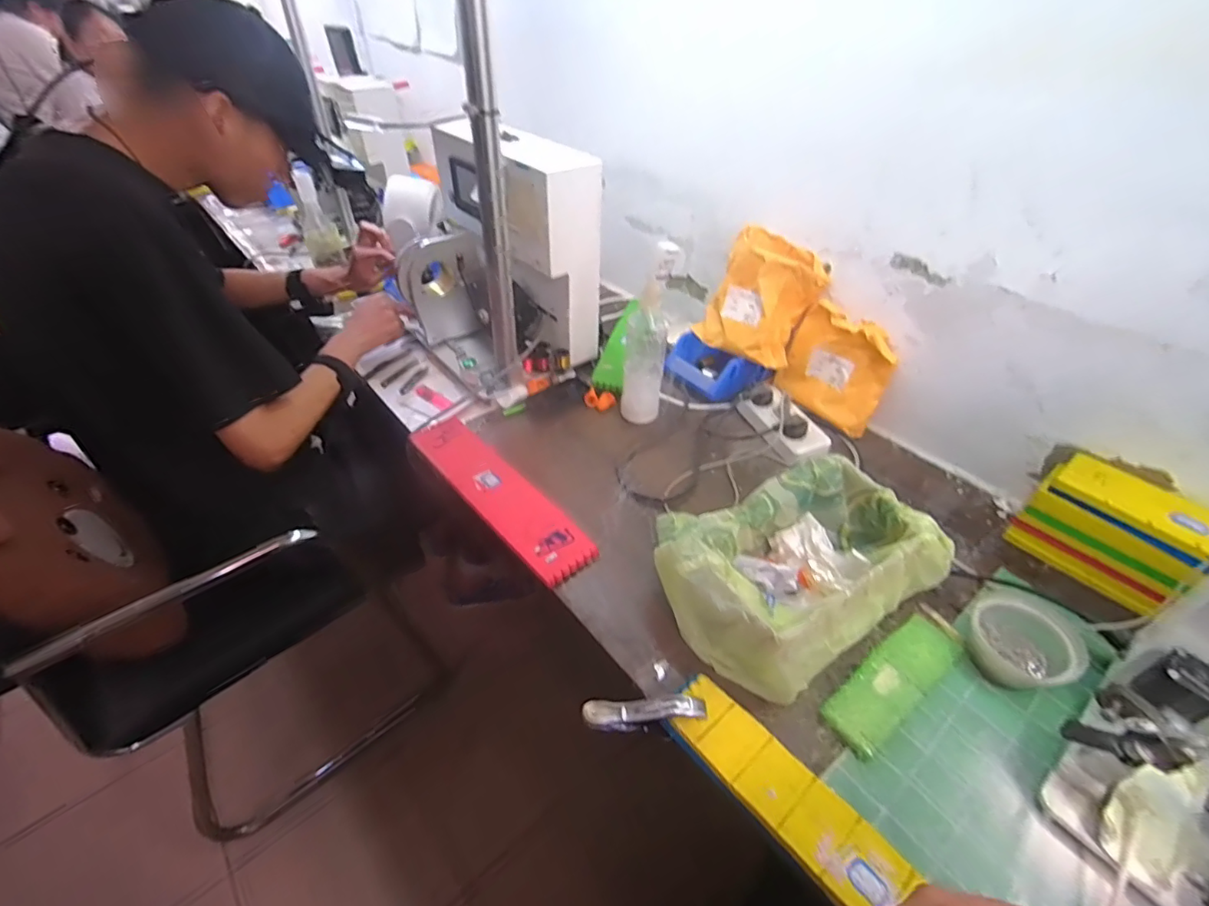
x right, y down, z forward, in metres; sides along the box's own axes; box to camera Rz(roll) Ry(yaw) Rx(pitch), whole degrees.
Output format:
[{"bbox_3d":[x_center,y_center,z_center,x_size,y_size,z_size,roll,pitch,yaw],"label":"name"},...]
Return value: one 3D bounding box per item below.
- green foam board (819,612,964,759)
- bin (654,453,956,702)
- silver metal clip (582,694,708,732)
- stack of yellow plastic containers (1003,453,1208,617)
[{"bbox_3d":[0.293,0.229,0.546,0.171,0.013,0.056,-25,48,-27],"label":"green foam board"},{"bbox_3d":[0.214,0.119,0.597,0.282,0.102,0.185,-23,47,-26],"label":"bin"},{"bbox_3d":[0.038,0.251,0.519,0.114,0.036,0.022,0,41,-1],"label":"silver metal clip"},{"bbox_3d":[0.596,0.091,0.635,0.076,0.118,0.162,-23,47,-25],"label":"stack of yellow plastic containers"}]

